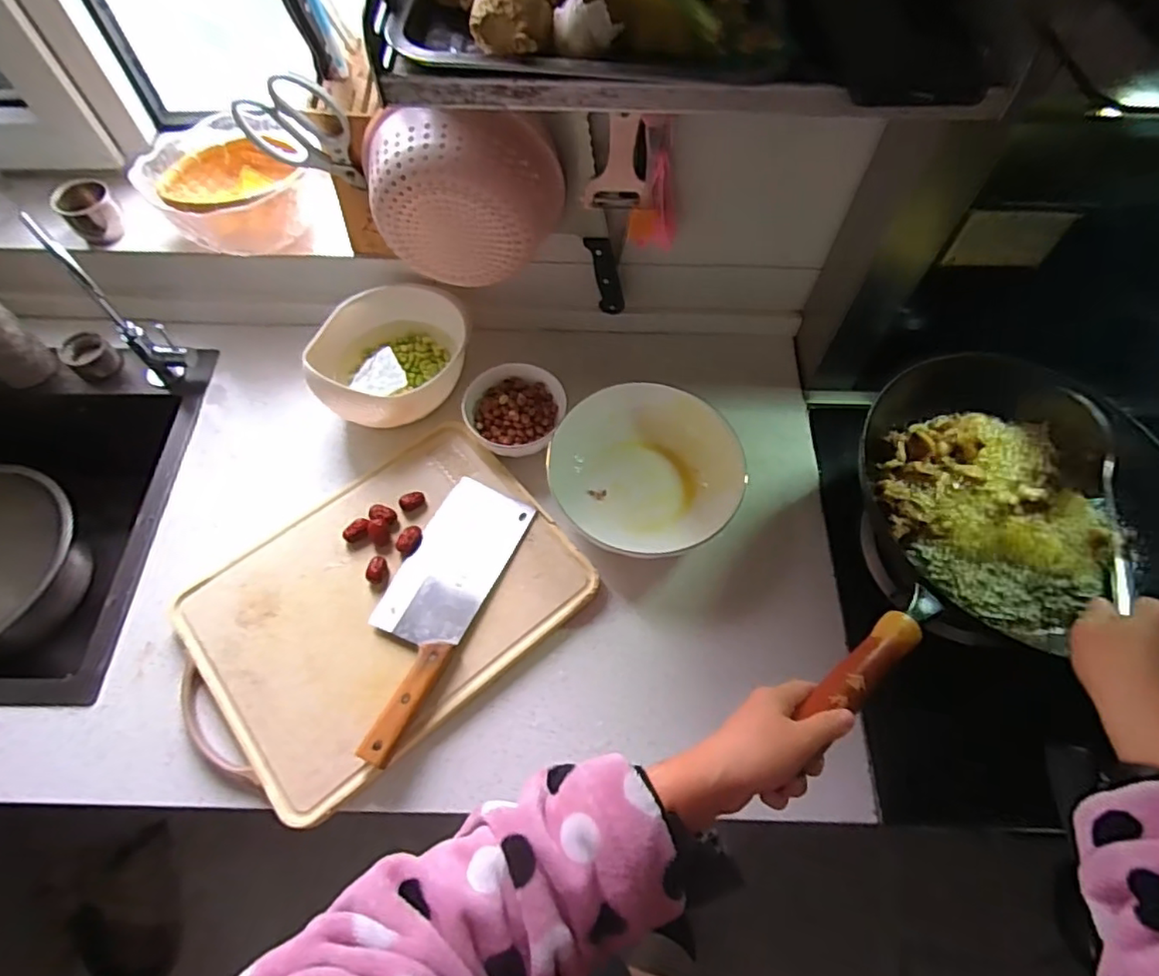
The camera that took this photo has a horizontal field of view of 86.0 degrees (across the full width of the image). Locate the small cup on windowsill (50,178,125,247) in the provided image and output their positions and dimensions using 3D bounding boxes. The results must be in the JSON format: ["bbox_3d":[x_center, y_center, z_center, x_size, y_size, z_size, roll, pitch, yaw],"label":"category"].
[{"bbox_3d":[-0.612,-0.347,0.779,0.058,0.061,0.057,0,62,0],"label":"small cup on windowsill"}]

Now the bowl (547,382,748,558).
[{"bbox_3d":[0.073,-0.021,0.694,0.205,0.065,0.176,-3,62,-2],"label":"bowl"}]

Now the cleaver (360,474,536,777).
[{"bbox_3d":[-0.154,0.116,0.635,0.097,0.035,0.293,23,64,11],"label":"cleaver"}]

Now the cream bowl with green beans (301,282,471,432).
[{"bbox_3d":[-0.225,-0.160,0.740,0.185,0.081,0.173,0,62,0],"label":"cream bowl with green beans"}]

